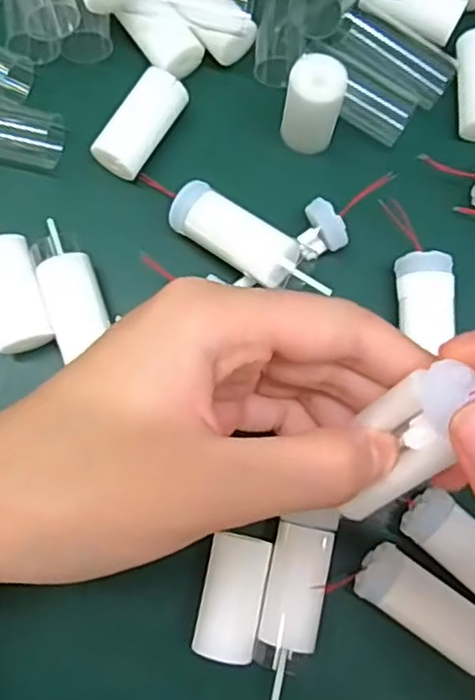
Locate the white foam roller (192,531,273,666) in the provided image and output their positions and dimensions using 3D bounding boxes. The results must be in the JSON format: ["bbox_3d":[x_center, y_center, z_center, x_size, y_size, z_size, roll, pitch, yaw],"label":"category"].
[{"bbox_3d":[-0.002,0.087,0.244,0.021,0.020,0.041,12,80,1],"label":"white foam roller"}]

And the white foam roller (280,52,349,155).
[{"bbox_3d":[0.028,-0.091,0.264,0.020,0.044,0.019,13,80,1],"label":"white foam roller"}]

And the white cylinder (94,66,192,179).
[{"bbox_3d":[-0.038,-0.087,0.270,0.019,0.019,0.043,31,81,4],"label":"white cylinder"}]

